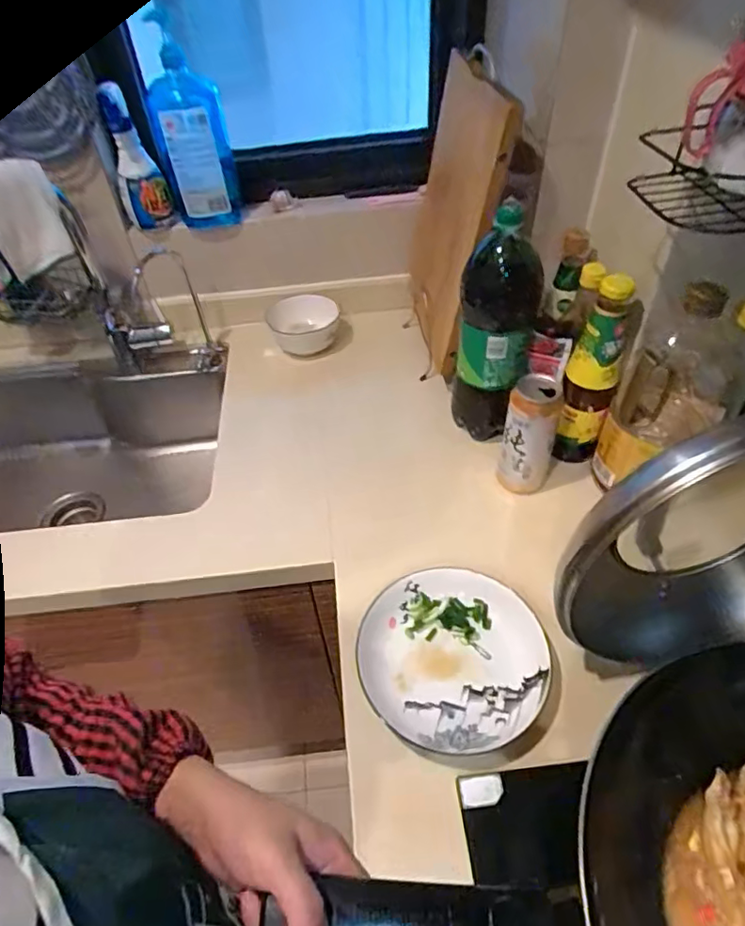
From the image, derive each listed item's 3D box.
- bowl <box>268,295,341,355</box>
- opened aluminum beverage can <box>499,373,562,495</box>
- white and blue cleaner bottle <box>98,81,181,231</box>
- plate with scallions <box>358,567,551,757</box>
[{"bbox_3d":[-0.121,-0.247,0.987,0.111,0.066,0.097,-16,48,-11],"label":"bowl"},{"bbox_3d":[0.204,-0.028,0.733,0.061,0.171,0.064,-2,47,2],"label":"opened aluminum beverage can"},{"bbox_3d":[-0.347,-0.440,0.821,0.070,0.194,0.040,-17,48,-12],"label":"white and blue cleaner bottle"},{"bbox_3d":[0.089,0.213,0.613,0.194,0.047,0.190,-2,47,2],"label":"plate with scallions"}]

